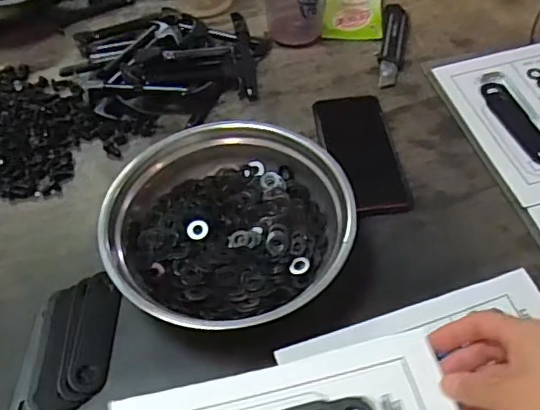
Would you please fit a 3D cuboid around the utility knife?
[{"bbox_3d":[0.158,-0.210,0.725,0.032,0.012,0.155,9,53,10],"label":"utility knife"}]

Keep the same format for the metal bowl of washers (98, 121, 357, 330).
[{"bbox_3d":[-0.042,0.017,0.517,0.206,0.074,0.197,-2,52,2],"label":"metal bowl of washers"}]

